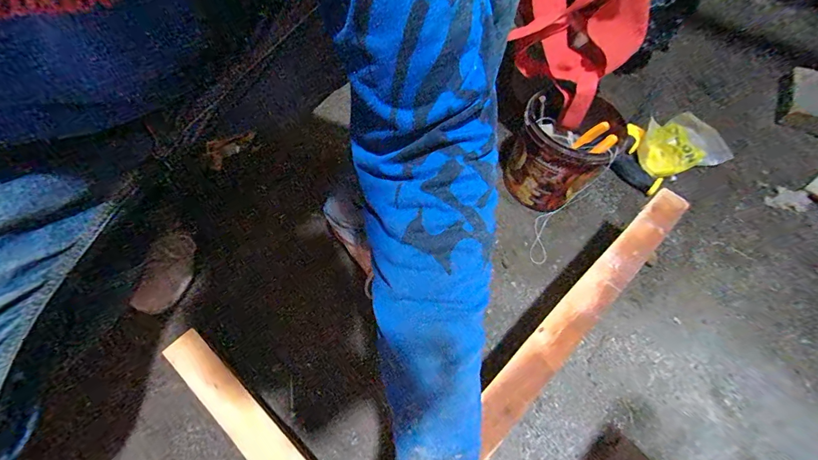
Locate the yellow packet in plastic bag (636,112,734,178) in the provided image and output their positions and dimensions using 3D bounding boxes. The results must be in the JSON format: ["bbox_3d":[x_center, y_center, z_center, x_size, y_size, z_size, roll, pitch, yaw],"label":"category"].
[{"bbox_3d":[0.546,-0.167,0.762,0.157,0.069,0.131,-20,60,-17],"label":"yellow packet in plastic bag"}]

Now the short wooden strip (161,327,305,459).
[{"bbox_3d":[-0.180,0.226,0.424,0.299,0.012,0.042,37,64,19],"label":"short wooden strip"}]

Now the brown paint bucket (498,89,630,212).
[{"bbox_3d":[0.266,-0.129,0.668,0.149,0.172,0.146,1,58,-1],"label":"brown paint bucket"}]

